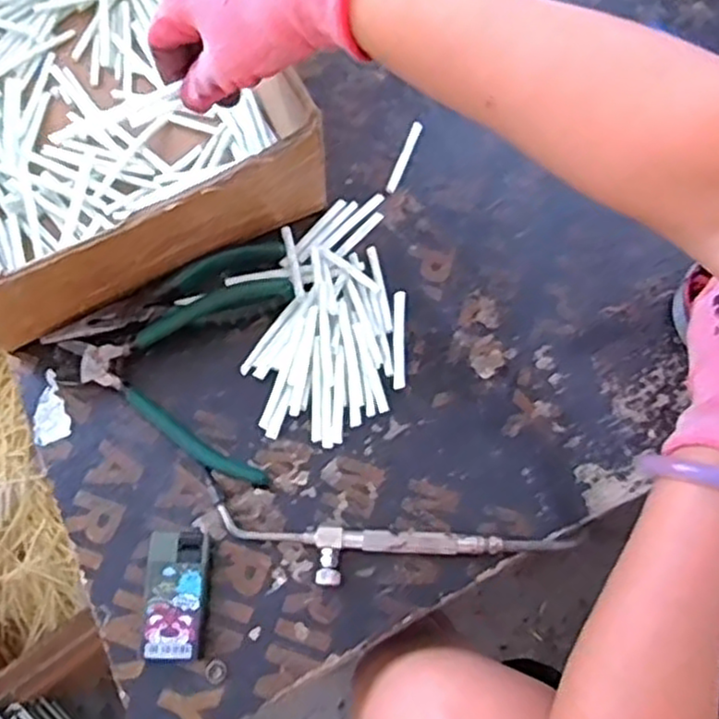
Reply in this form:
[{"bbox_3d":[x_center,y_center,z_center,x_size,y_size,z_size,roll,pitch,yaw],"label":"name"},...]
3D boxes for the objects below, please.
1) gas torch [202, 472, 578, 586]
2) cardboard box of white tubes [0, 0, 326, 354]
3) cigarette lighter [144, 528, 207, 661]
[{"bbox_3d":[0.012,0.108,0.410,0.214,0.014,0.048,10,70,5],"label":"gas torch"},{"bbox_3d":[-0.196,-0.197,0.485,0.233,0.086,0.321,-27,71,-9],"label":"cardboard box of white tubes"},{"bbox_3d":[-0.103,0.132,0.404,0.030,0.013,0.069,-3,70,0],"label":"cigarette lighter"}]

